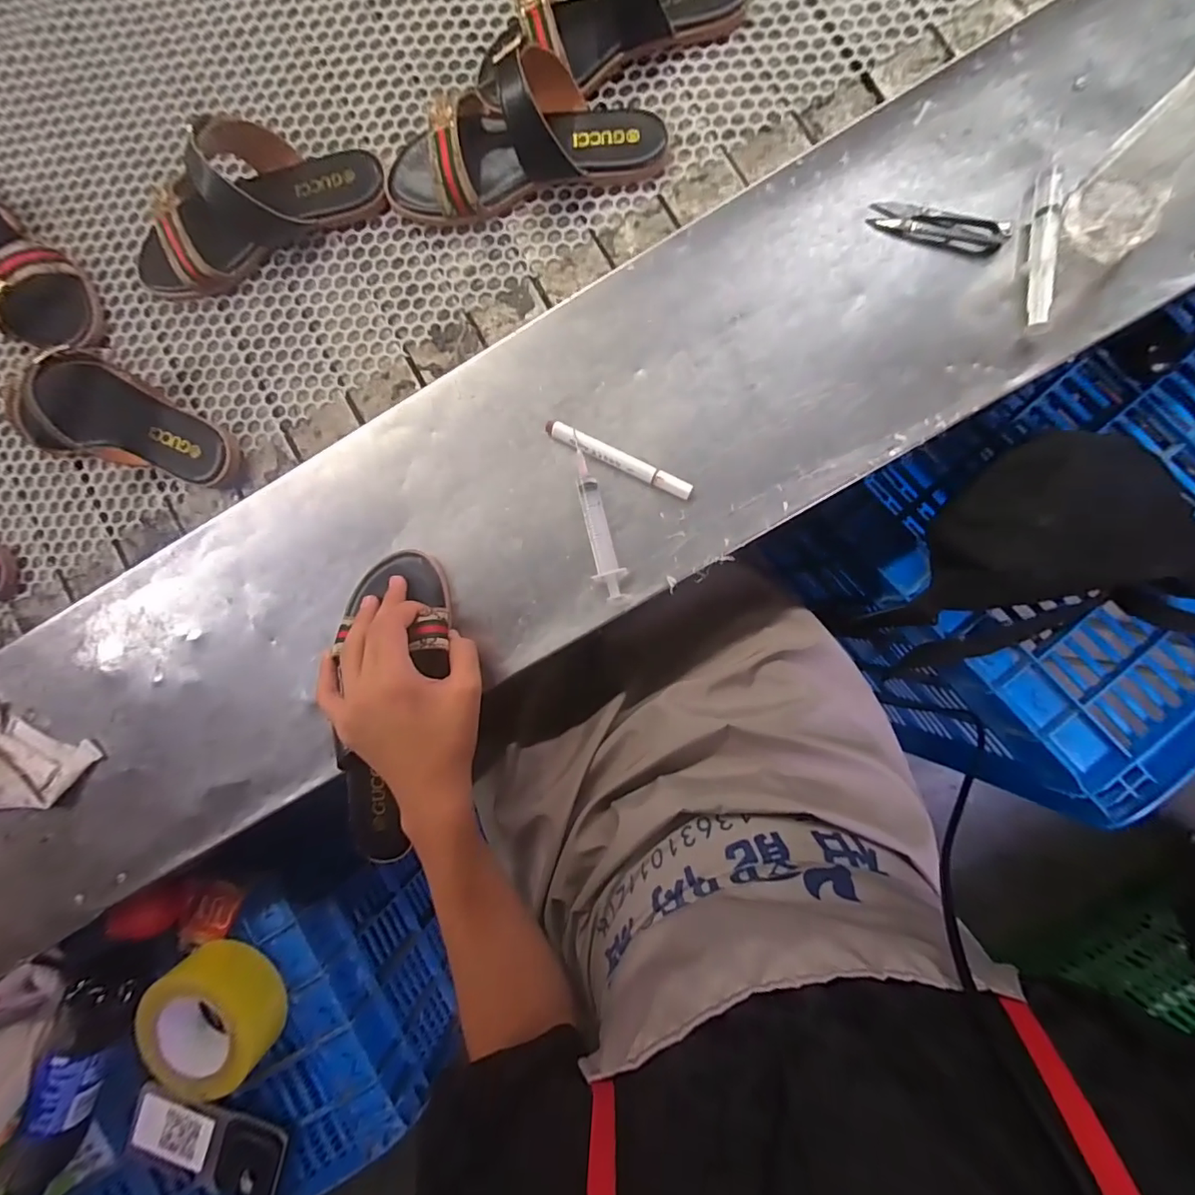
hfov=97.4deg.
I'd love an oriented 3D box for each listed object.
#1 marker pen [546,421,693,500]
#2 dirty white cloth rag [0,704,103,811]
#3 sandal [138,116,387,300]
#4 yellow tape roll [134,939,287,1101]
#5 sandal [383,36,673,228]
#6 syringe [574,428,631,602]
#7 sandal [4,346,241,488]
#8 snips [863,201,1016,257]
[{"bbox_3d":[0.016,-0.110,0.419,0.125,0.010,0.013,27,92,4],"label":"marker pen"},{"bbox_3d":[-0.501,0.139,0.453,0.130,0.021,0.085,-6,89,4],"label":"dirty white cloth rag"},{"bbox_3d":[-0.310,-0.340,0.450,0.238,0.077,0.075,-24,86,4],"label":"sandal"},{"bbox_3d":[-0.380,0.412,0.512,0.117,0.059,0.124,-35,85,3],"label":"yellow tape roll"},{"bbox_3d":[-0.069,-0.387,0.428,0.231,0.084,0.093,-14,87,5],"label":"sandal"},{"bbox_3d":[0.002,-0.063,0.416,0.025,0.016,0.132,-9,89,4],"label":"syringe"},{"bbox_3d":[-0.423,-0.156,0.451,0.198,0.073,0.088,20,91,4],"label":"sandal"},{"bbox_3d":[0.262,-0.286,0.403,0.099,0.013,0.017,16,91,4],"label":"snips"}]

